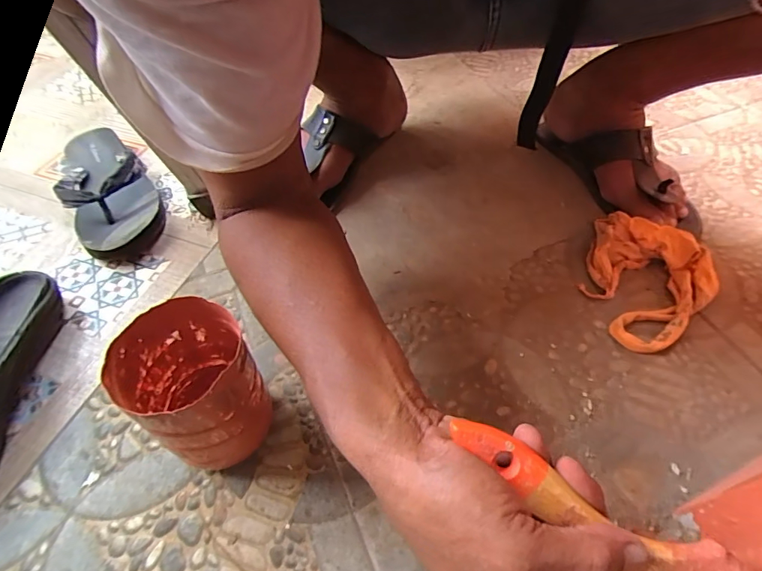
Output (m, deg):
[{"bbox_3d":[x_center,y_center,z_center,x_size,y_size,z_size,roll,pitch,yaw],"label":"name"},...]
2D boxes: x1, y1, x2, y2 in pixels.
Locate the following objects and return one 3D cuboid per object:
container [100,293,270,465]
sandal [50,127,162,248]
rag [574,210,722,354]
[{"bbox_3d":[-0.135,0.081,0.334,0.086,0.130,0.083,0,52,0],"label":"container"},{"bbox_3d":[-0.350,-0.132,0.553,0.101,0.062,0.261,-29,57,-21],"label":"sandal"},{"bbox_3d":[0.278,-0.005,0.465,0.128,0.039,0.157,28,57,20],"label":"rag"}]

